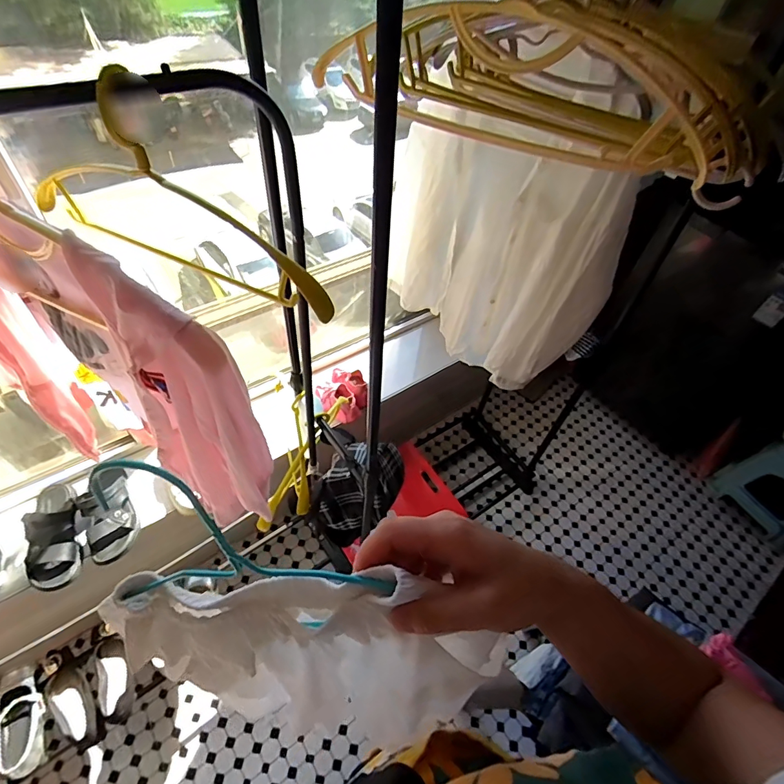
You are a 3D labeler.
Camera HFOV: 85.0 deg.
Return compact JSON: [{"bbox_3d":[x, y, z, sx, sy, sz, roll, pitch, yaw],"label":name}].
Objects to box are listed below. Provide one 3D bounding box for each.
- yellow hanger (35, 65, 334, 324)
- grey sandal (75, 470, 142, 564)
[{"bbox_3d":[-0.229,-0.199,0.417,0.384,0.179,0.020,24,52,13],"label":"yellow hanger"},{"bbox_3d":[-0.714,0.312,1.085,0.118,0.087,0.234,-16,66,-19],"label":"grey sandal"}]

